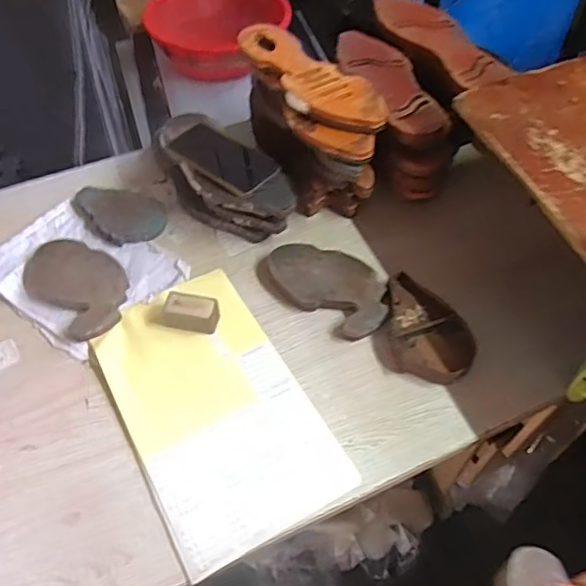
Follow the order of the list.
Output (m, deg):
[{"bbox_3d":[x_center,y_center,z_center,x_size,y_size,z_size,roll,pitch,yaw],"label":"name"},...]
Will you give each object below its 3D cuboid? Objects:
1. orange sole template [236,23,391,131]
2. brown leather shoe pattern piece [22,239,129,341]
[{"bbox_3d":[0.025,-0.322,0.816,0.096,0.020,0.288,-29,58,-19],"label":"orange sole template"},{"bbox_3d":[-0.296,-0.017,0.764,0.108,0.019,0.178,-38,62,-24],"label":"brown leather shoe pattern piece"}]

